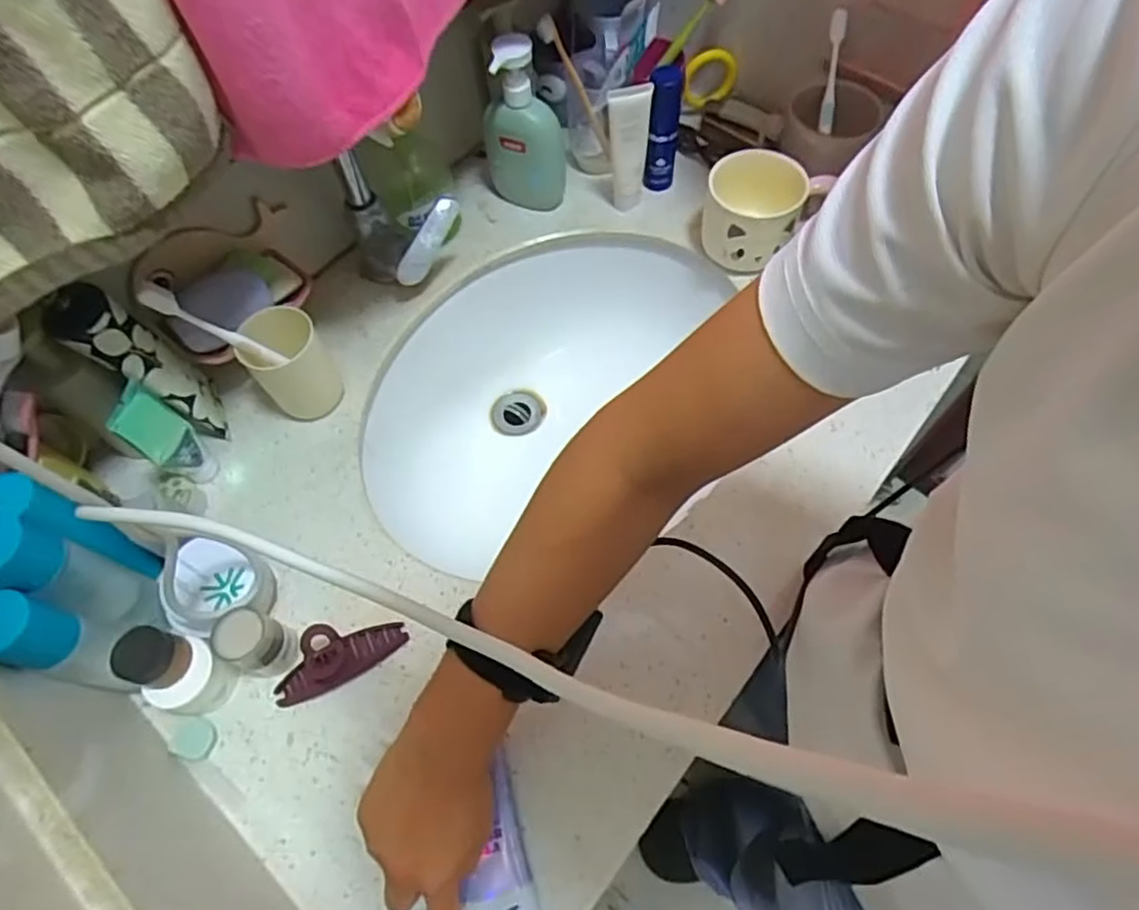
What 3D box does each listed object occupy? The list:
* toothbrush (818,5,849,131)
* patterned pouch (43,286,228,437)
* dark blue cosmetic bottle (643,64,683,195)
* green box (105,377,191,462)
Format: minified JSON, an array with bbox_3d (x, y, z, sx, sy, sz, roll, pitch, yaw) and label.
[{"bbox_3d":[0.261,-0.381,0.654,0.015,0.106,0.018,-1,26,1],"label":"toothbrush"},{"bbox_3d":[-0.347,-0.070,0.540,0.049,0.177,0.056,39,70,20],"label":"patterned pouch"},{"bbox_3d":[0.099,-0.335,0.689,0.029,0.139,0.040,11,63,8],"label":"dark blue cosmetic bottle"},{"bbox_3d":[-0.340,-0.014,0.553,0.013,0.113,0.043,13,63,9],"label":"green box"}]

